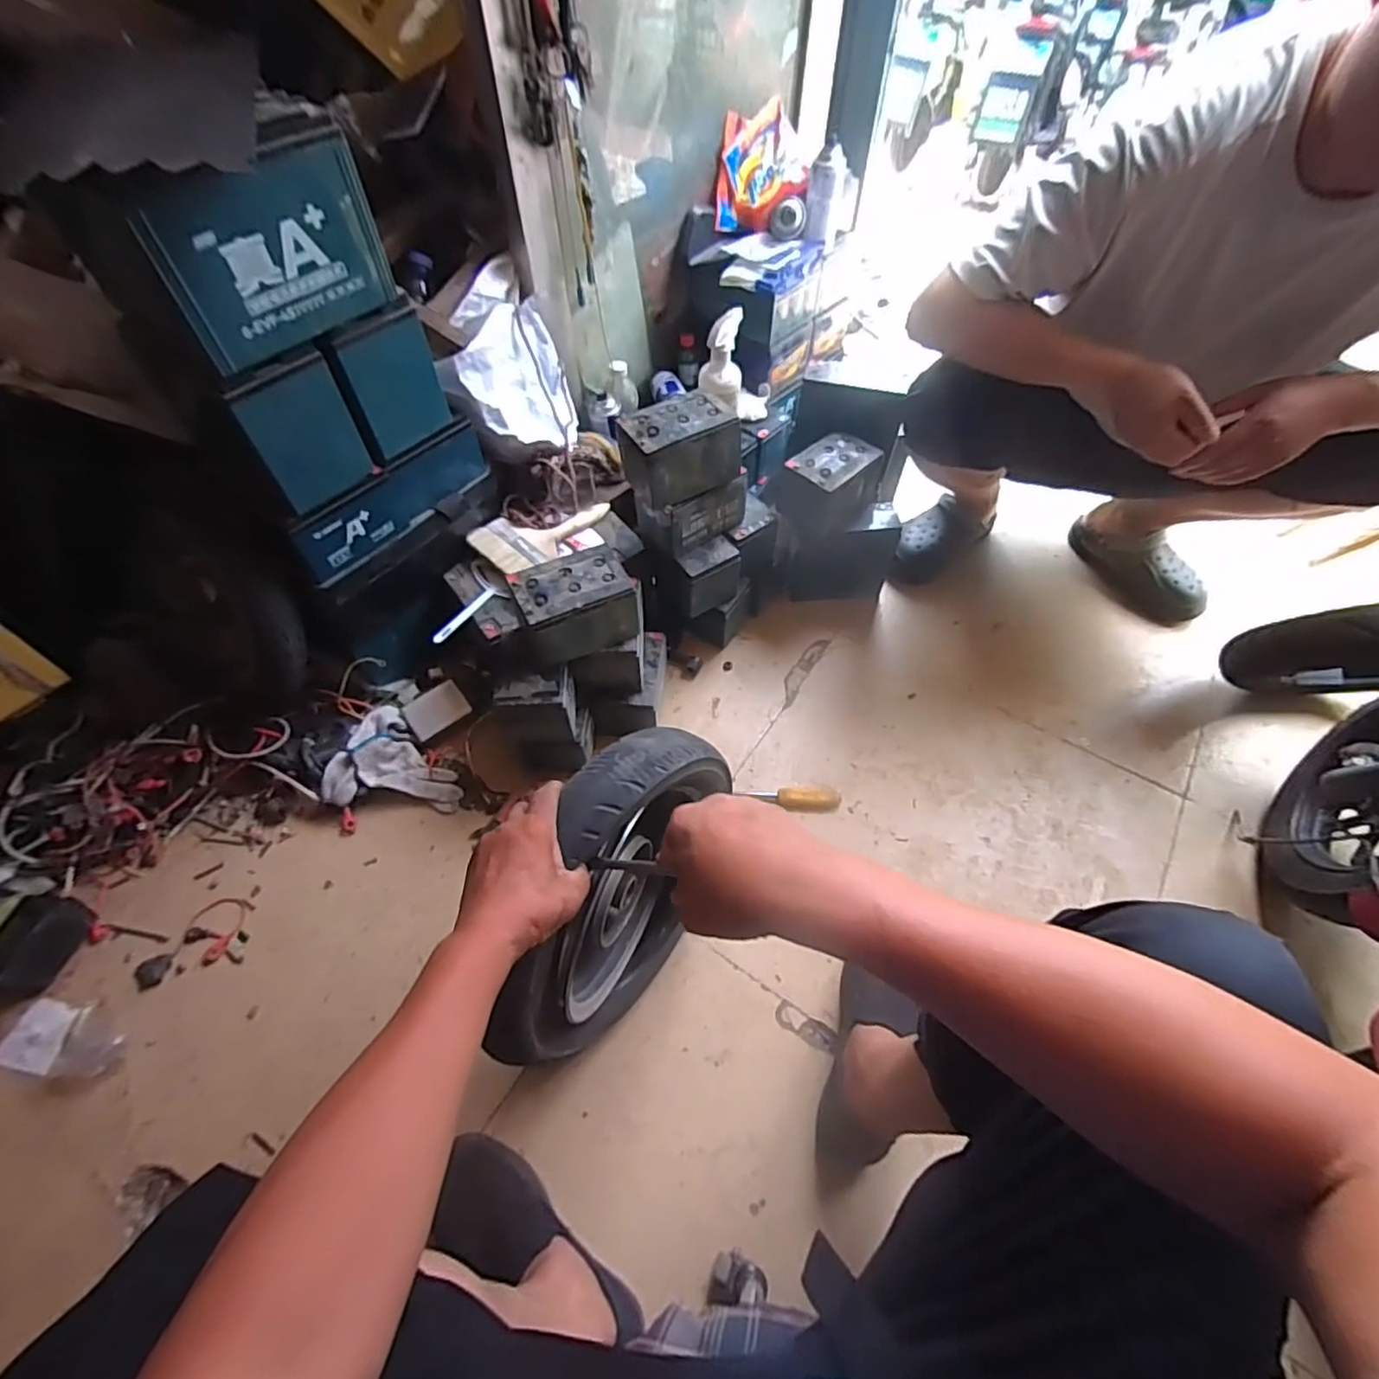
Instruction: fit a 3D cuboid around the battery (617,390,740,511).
[{"bbox_3d":[-0.014,-0.349,0.921,0.154,0.114,0.099,-26,59,-17],"label":"battery"}]

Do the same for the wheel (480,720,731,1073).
[{"bbox_3d":[-0.073,0.222,0.671,0.113,0.333,0.341,21,58,14],"label":"wheel"}]

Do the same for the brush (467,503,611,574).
[{"bbox_3d":[-0.245,-0.273,1.052,0.128,0.027,0.222,36,63,22],"label":"brush"}]

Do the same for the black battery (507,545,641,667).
[{"bbox_3d":[-0.160,-0.116,0.876,0.155,0.099,0.113,-27,60,-18],"label":"black battery"}]

